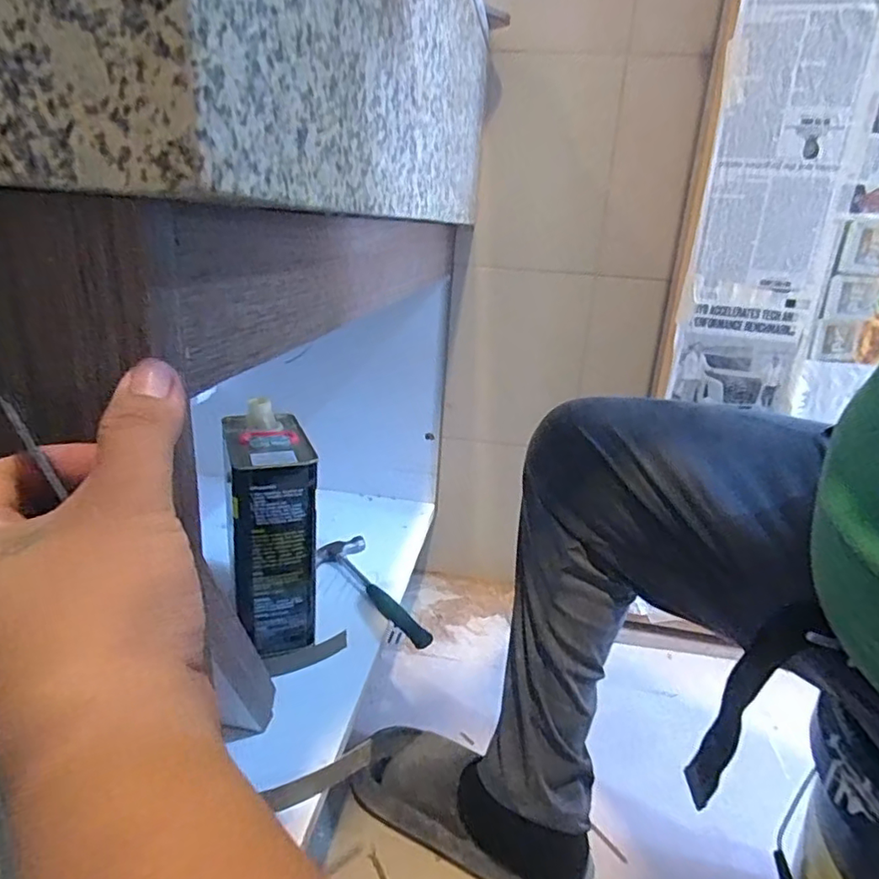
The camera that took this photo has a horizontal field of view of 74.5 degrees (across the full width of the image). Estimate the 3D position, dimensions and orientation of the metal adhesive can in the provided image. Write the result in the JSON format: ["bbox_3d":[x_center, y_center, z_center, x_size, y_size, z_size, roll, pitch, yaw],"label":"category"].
[{"bbox_3d":[-0.201,0.108,0.694,0.088,0.233,0.151,-5,22,-21],"label":"metal adhesive can"}]

